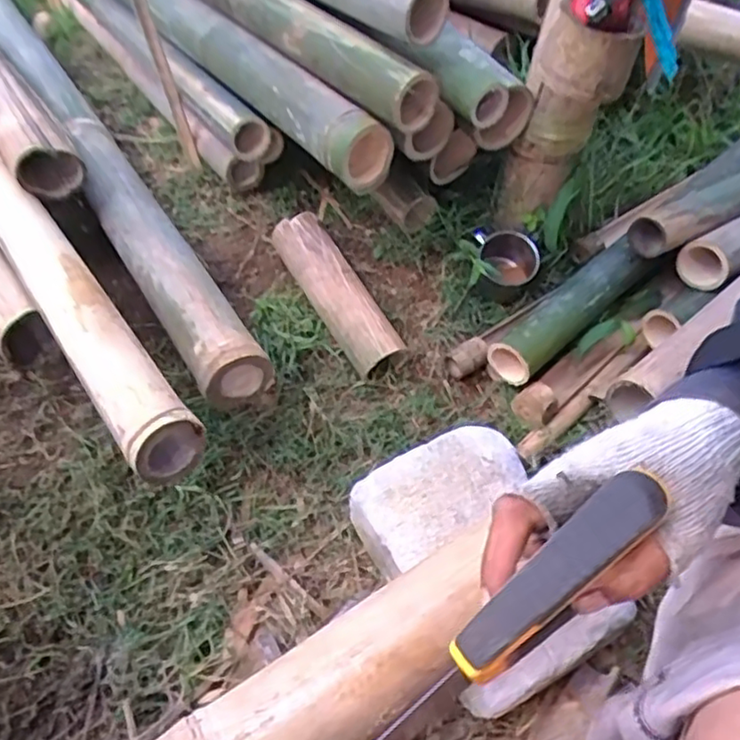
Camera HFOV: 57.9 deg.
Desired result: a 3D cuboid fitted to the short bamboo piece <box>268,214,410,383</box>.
[{"bbox_3d":[-0.043,-0.102,0.838,0.062,0.046,0.236,-25,64,-18],"label":"short bamboo piece"}]

